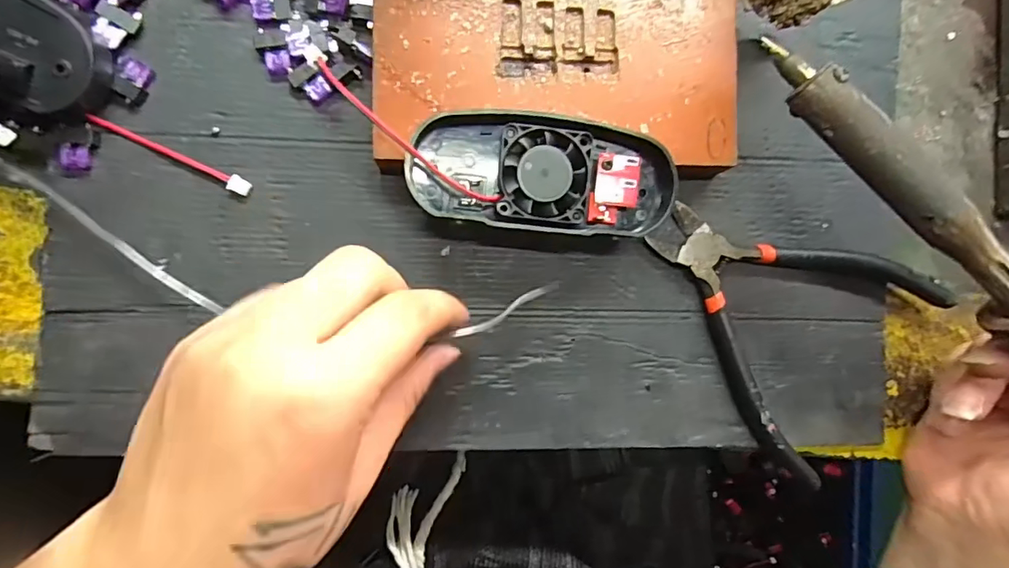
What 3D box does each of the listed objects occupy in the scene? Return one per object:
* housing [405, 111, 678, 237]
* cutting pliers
[{"bbox_3d":[0.017,-0.048,0.230,0.114,0.018,0.046,5,88,-5],"label":"housing"},{"bbox_3d":[0.133,0.012,0.259,0.135,0.016,0.118,37,86,-4],"label":"cutting pliers"}]

